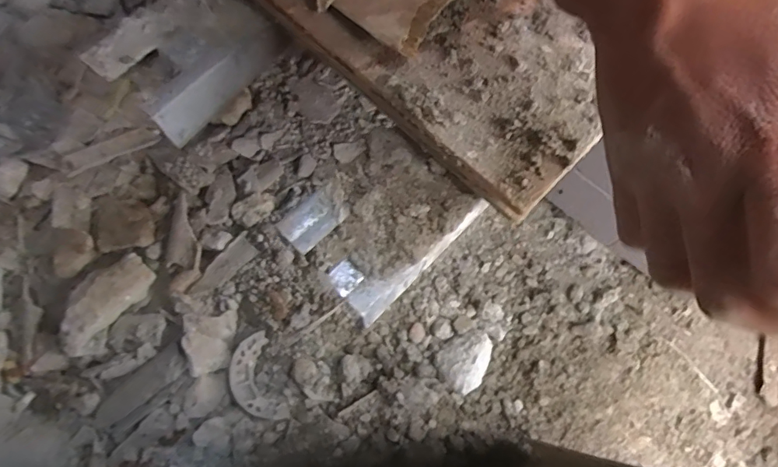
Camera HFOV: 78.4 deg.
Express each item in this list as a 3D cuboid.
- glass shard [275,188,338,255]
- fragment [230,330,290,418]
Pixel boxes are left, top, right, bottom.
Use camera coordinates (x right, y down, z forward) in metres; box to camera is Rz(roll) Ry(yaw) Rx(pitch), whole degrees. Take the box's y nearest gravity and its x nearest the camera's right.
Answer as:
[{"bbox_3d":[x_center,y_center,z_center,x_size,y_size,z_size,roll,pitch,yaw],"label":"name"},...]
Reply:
[{"bbox_3d":[-0.046,-0.008,0.281,0.024,0.006,0.034,41,73,12],"label":"glass shard"},{"bbox_3d":[-0.151,0.163,0.536,0.049,0.016,0.098,-20,71,-6],"label":"fragment"}]

